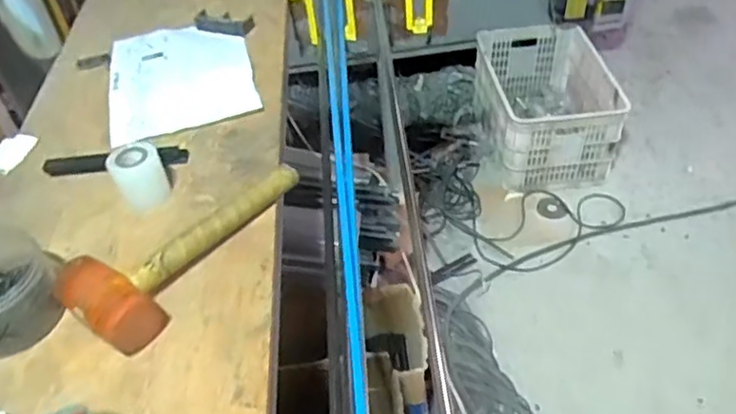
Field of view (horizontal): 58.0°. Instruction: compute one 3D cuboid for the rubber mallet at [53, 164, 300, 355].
[{"bbox_3d":[-0.201,0.024,0.731,0.112,0.053,0.290,19,49,25],"label":"rubber mallet"}]

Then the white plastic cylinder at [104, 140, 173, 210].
[{"bbox_3d":[-0.275,-0.038,0.802,0.062,0.061,0.059,-22,45,-16],"label":"white plastic cylinder"}]

